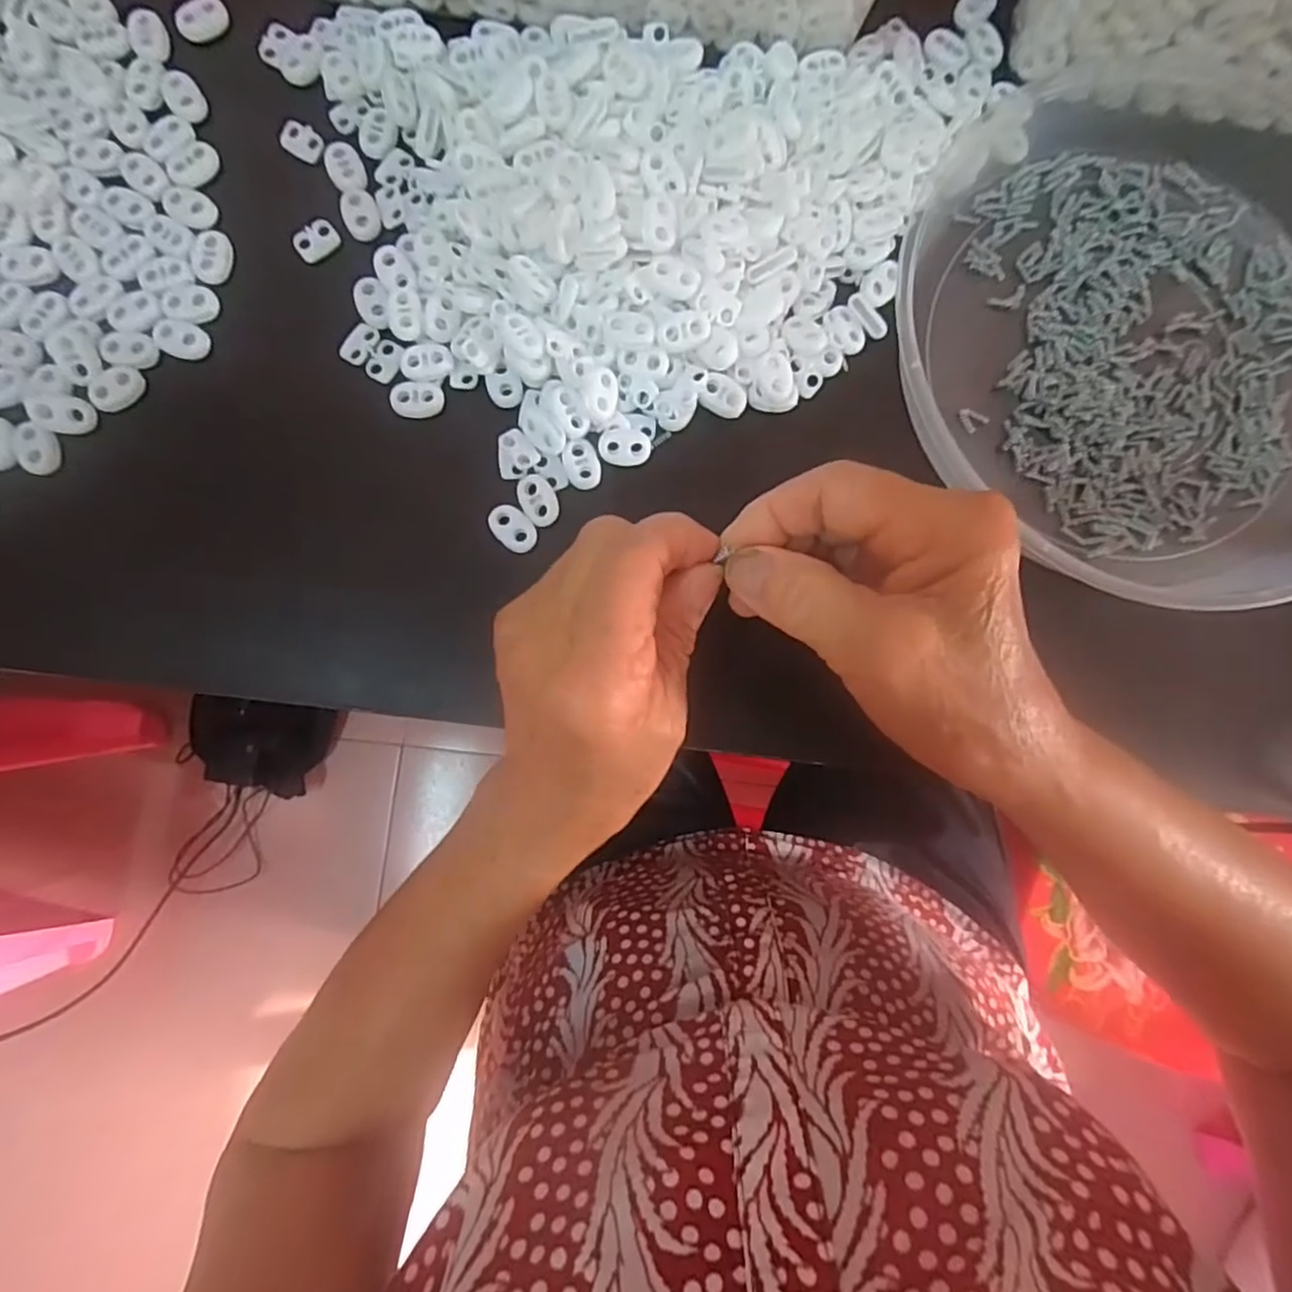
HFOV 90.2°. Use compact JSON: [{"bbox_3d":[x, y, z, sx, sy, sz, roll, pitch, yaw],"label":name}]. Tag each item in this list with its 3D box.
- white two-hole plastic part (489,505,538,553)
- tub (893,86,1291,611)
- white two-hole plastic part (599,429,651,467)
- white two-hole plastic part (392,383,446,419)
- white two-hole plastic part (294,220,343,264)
[{"bbox_3d":[-0.057,-0.051,0.277,0.014,0.004,0.024,-45,88,-7],"label":"white two-hole plastic part"},{"bbox_3d":[0.224,-0.137,0.280,0.223,0.035,0.238,0,84,-3],"label":"tub"},{"bbox_3d":[-0.009,-0.088,0.280,0.022,0.004,0.017,-1,84,-3],"label":"white two-hole plastic part"},{"bbox_3d":[-0.099,-0.107,0.280,0.021,0.004,0.015,-6,84,-4],"label":"white two-hole plastic part"},{"bbox_3d":[-0.147,-0.181,0.288,0.019,0.006,0.011,-39,87,-6],"label":"white two-hole plastic part"}]

